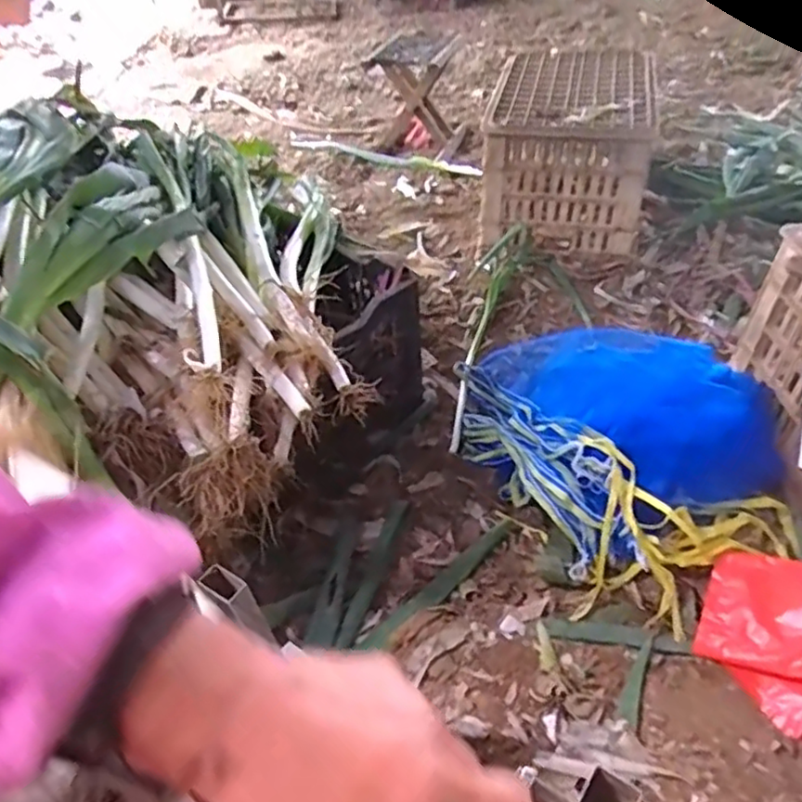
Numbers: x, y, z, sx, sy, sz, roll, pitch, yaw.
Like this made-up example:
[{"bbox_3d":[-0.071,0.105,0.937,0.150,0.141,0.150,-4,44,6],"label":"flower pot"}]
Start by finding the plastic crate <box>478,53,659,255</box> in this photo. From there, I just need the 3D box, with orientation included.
[{"bbox_3d":[0.377,-0.585,1.524,0.335,0.259,0.470,8,45,10],"label":"plastic crate"}]

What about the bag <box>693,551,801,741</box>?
[{"bbox_3d":[0.467,0.281,0.770,0.216,0.038,0.185,11,67,42],"label":"bag"}]

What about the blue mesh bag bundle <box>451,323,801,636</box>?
[{"bbox_3d":[0.334,0.031,1.019,0.401,0.120,0.532,-19,46,-15],"label":"blue mesh bag bundle"}]

